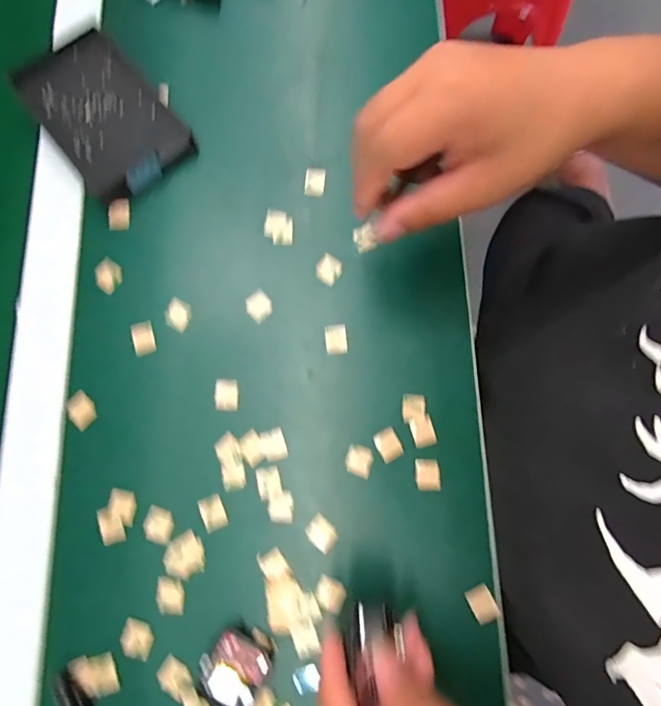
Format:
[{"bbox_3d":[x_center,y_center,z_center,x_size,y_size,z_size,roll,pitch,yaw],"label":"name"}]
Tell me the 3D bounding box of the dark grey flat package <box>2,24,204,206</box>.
[{"bbox_3d":[-0.182,-0.192,0.371,0.088,0.024,0.139,-38,80,-8],"label":"dark grey flat package"}]

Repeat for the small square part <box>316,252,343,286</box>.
[{"bbox_3d":[-0.001,-0.064,0.351,0.019,0.005,0.020,34,80,7],"label":"small square part"}]

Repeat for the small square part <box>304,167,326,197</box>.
[{"bbox_3d":[-0.012,-0.138,0.367,0.016,0.006,0.024,6,77,2],"label":"small square part"}]

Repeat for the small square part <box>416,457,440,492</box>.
[{"bbox_3d":[0.068,0.084,0.319,0.016,0.004,0.022,-2,77,0],"label":"small square part"}]

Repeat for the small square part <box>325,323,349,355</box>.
[{"bbox_3d":[0.004,-0.011,0.341,0.016,0.011,0.024,-7,77,-1],"label":"small square part"}]

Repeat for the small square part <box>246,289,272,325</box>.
[{"bbox_3d":[-0.054,-0.036,0.345,0.020,0.004,0.020,-44,81,-9],"label":"small square part"}]

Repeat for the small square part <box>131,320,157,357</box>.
[{"bbox_3d":[-0.139,-0.011,0.339,0.016,0.004,0.024,-14,78,-3],"label":"small square part"}]

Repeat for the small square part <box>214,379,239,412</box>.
[{"bbox_3d":[-0.075,0.030,0.330,0.017,0.004,0.023,1,77,1],"label":"small square part"}]

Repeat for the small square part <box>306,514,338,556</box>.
[{"bbox_3d":[-0.006,0.123,0.311,0.021,0.004,0.017,42,81,9],"label":"small square part"}]

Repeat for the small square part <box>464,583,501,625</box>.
[{"bbox_3d":[0.100,0.164,0.298,0.017,0.004,0.021,-27,79,-6],"label":"small square part"}]

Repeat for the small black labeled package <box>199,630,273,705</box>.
[{"bbox_3d":[-0.061,0.199,0.289,0.040,0.011,0.040,26,79,6],"label":"small black labeled package"}]

